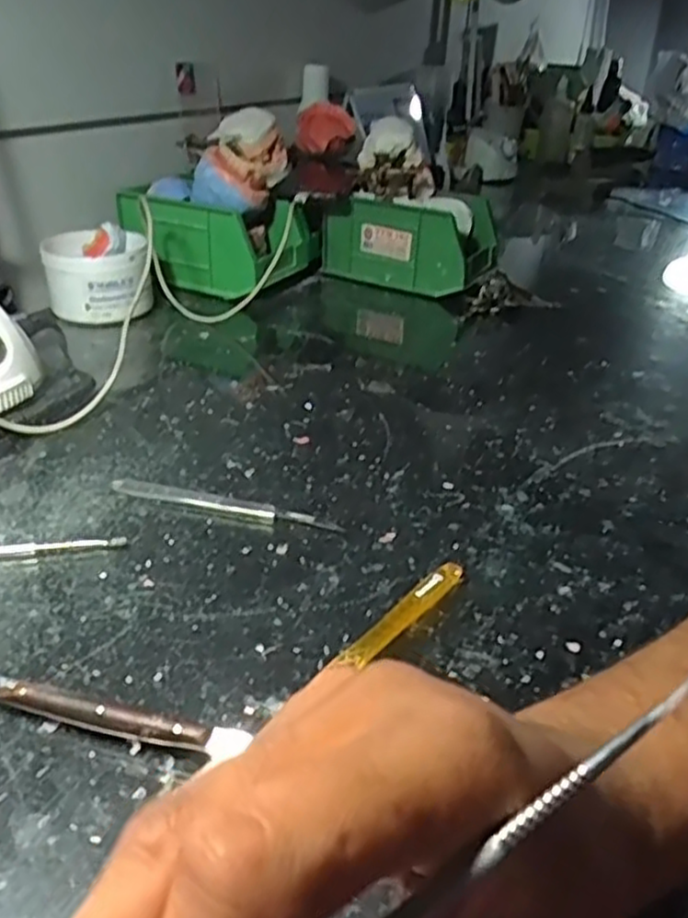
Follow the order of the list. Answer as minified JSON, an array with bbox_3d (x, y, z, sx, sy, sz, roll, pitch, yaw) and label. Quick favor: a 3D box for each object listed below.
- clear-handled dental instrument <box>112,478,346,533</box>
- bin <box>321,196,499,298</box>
[{"bbox_3d":[-0.068,0.026,0.413,0.136,0.006,0.011,10,32,10],"label":"clear-handled dental instrument"},{"bbox_3d":[0.072,-0.238,0.787,0.171,0.080,0.101,19,35,24],"label":"bin"}]

